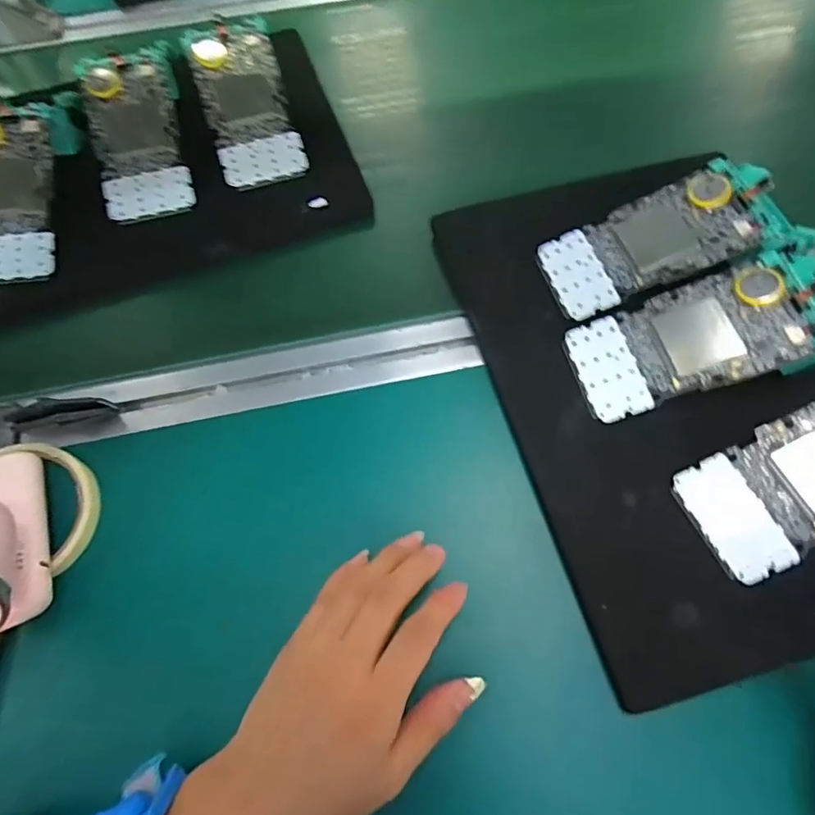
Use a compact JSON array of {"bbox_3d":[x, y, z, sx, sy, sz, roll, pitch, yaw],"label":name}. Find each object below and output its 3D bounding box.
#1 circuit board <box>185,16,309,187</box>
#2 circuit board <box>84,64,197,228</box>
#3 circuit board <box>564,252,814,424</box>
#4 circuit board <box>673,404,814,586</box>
[{"bbox_3d":[-0.132,-0.252,0.420,0.066,0.012,0.142,-16,87,-6],"label":"circuit board"},{"bbox_3d":[-0.214,-0.213,0.411,0.065,0.018,0.126,-13,86,-5],"label":"circuit board"},{"bbox_3d":[0.181,-0.043,0.313,0.149,0.007,0.071,-22,68,13],"label":"circuit board"},{"bbox_3d":[0.230,0.034,0.280,0.144,0.007,0.067,-31,67,9],"label":"circuit board"}]

